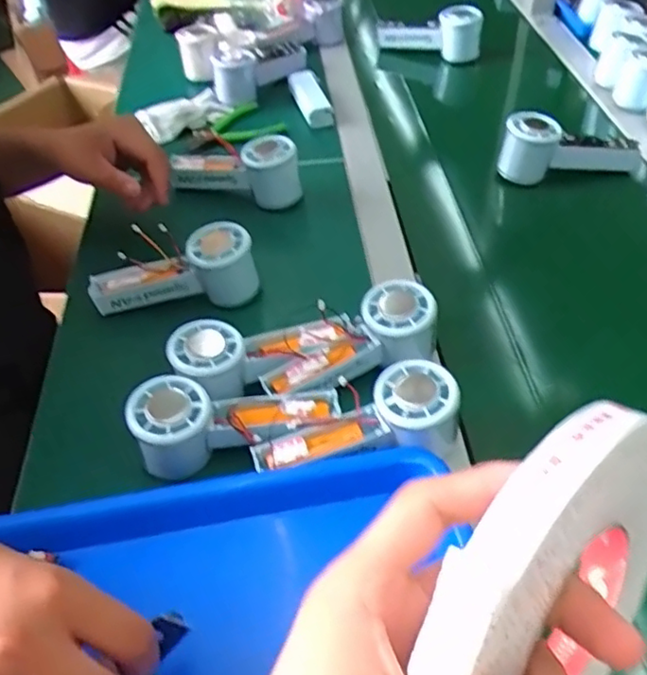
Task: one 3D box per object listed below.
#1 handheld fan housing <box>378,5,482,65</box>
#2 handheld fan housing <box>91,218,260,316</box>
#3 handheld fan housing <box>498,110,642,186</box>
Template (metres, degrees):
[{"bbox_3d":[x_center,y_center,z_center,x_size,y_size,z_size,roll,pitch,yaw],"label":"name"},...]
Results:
[{"bbox_3d":[0.152,-0.458,0.952,0.154,0.066,0.054,14,50,17],"label":"handheld fan housing"},{"bbox_3d":[-0.137,-0.061,0.585,0.147,0.062,0.048,-9,47,-3],"label":"handheld fan housing"},{"bbox_3d":[0.270,-0.215,0.716,0.161,0.066,0.052,-7,47,-1],"label":"handheld fan housing"}]

